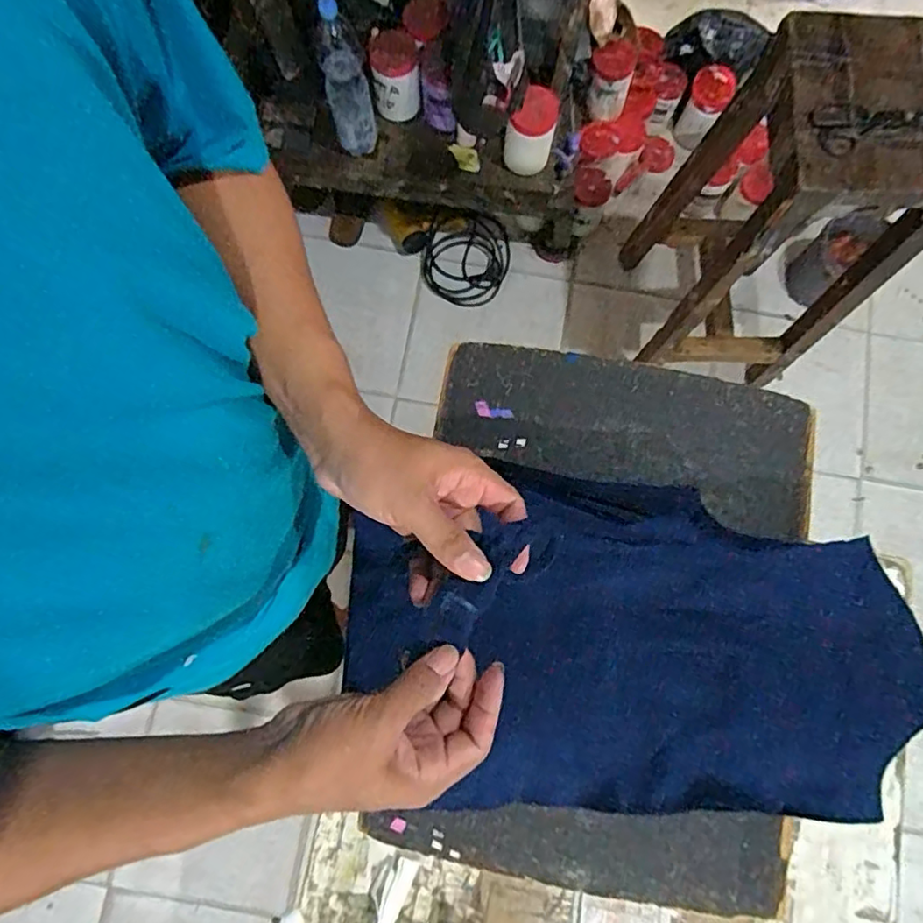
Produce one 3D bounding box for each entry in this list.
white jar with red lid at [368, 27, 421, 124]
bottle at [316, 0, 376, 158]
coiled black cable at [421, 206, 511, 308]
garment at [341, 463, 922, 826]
[{"bbox_3d":[-0.143,-0.843,1.292,0.107,0.166,0.099,0,79,0],"label":"white jar with red lid"},{"bbox_3d":[-0.235,-0.775,1.161,0.083,0.326,0.082,-6,79,-2],"label":"bottle"},{"bbox_3d":[0.012,-0.547,1.550,0.219,0.091,0.227,20,80,3],"label":"coiled black cable"},{"bbox_3d":[0.162,0.194,0.609,0.575,0.065,0.324,9,79,1],"label":"garment"}]

